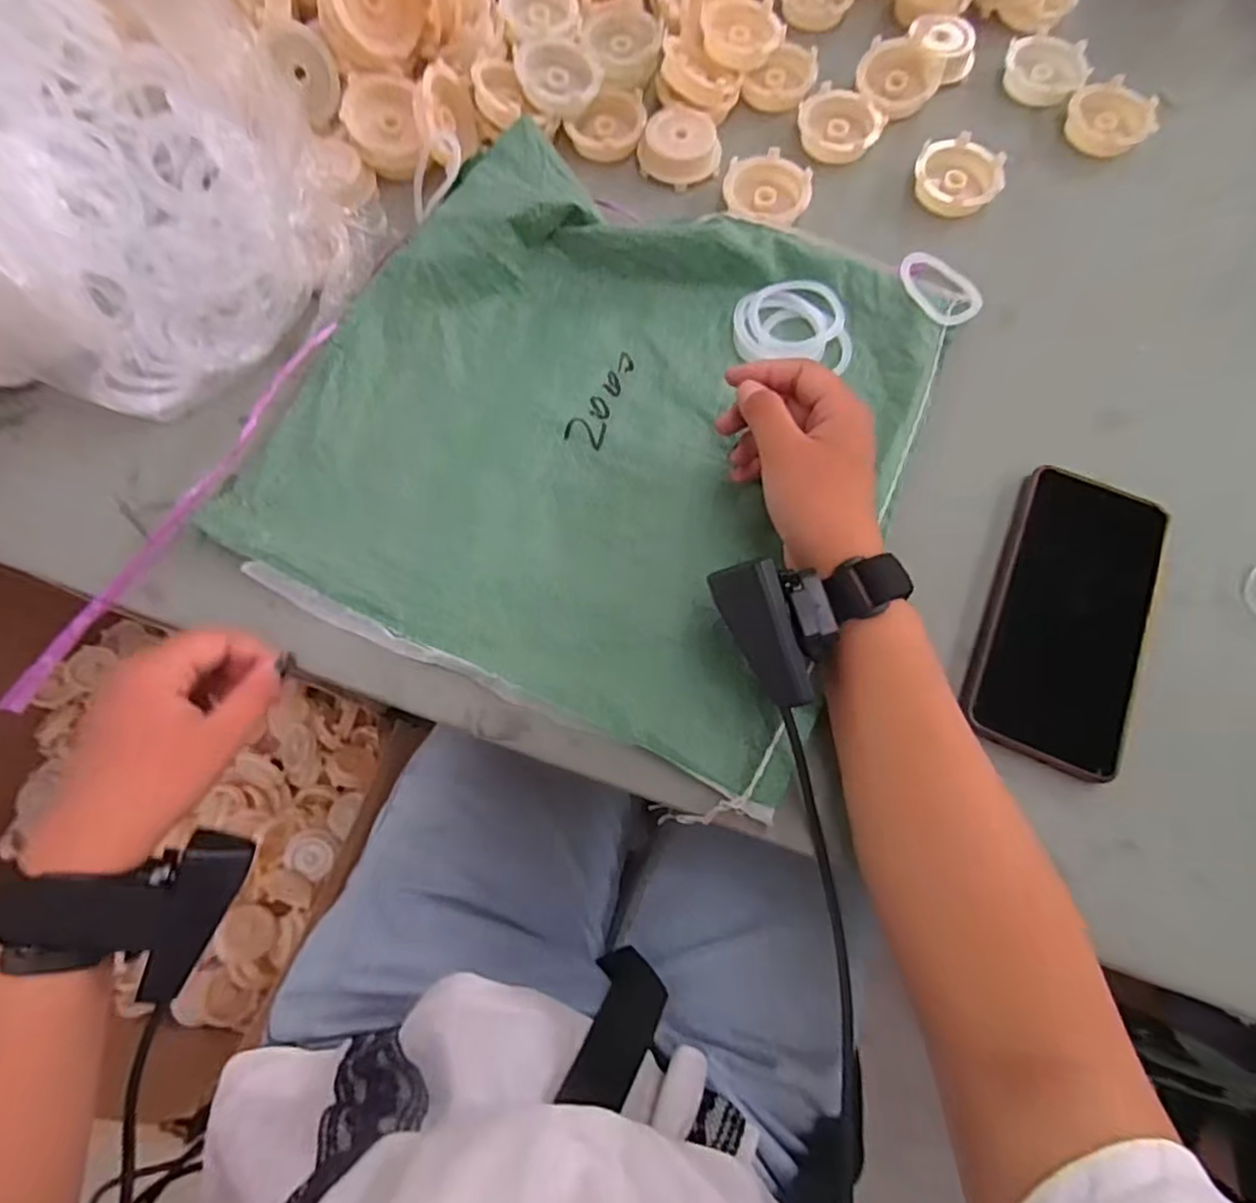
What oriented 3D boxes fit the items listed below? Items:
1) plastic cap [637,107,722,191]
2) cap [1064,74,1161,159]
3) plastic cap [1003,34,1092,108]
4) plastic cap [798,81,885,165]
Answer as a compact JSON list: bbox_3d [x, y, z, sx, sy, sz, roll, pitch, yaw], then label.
[{"bbox_3d":[0.038,-0.312,0.438,0.054,0.019,0.047,27,74,8],"label":"plastic cap"},{"bbox_3d":[0.344,-0.345,0.458,0.058,0.023,0.058,0,73,0],"label":"cap"},{"bbox_3d":[0.307,-0.392,0.472,0.057,0.019,0.057,0,73,0],"label":"plastic cap"},{"bbox_3d":[0.147,-0.335,0.450,0.056,0.015,0.056,0,73,0],"label":"plastic cap"}]

